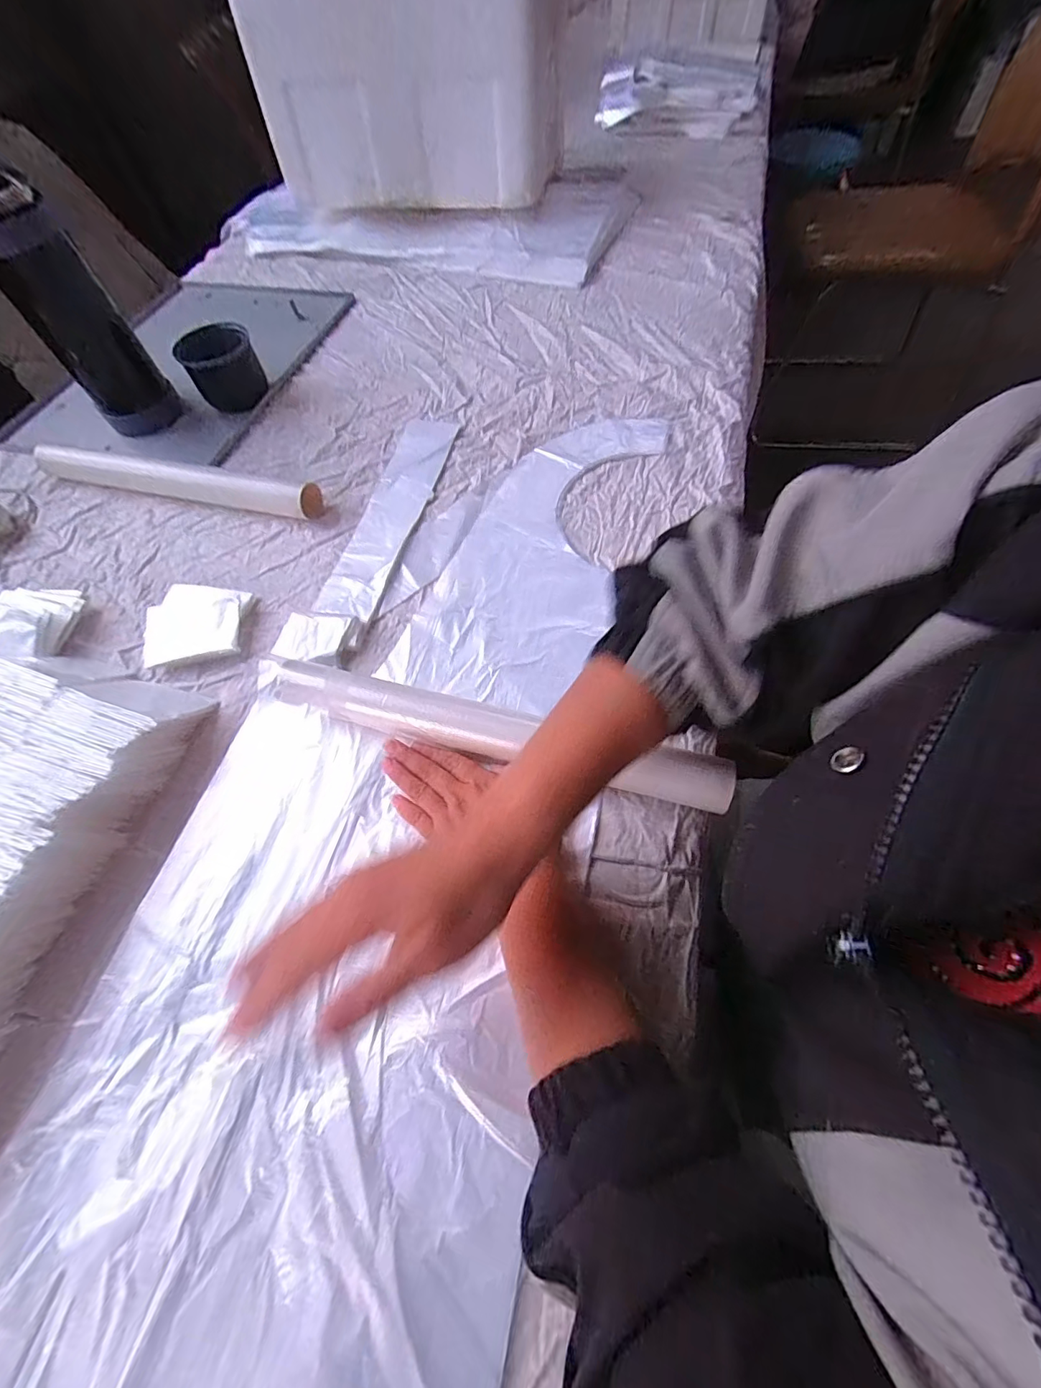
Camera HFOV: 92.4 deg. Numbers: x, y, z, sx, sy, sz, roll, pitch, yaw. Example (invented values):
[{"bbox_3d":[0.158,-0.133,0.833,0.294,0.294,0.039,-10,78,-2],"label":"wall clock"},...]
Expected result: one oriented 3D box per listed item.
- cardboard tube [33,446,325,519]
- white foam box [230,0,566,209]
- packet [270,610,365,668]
[{"bbox_3d":[-0.402,-0.252,0.577,0.376,0.040,0.038,13,63,11],"label":"cardboard tube"},{"bbox_3d":[-0.164,-0.940,0.774,0.437,0.226,0.201,14,63,11],"label":"white foam box"},{"bbox_3d":[-0.188,-0.050,0.462,0.076,0.018,0.052,7,62,8],"label":"packet"}]

